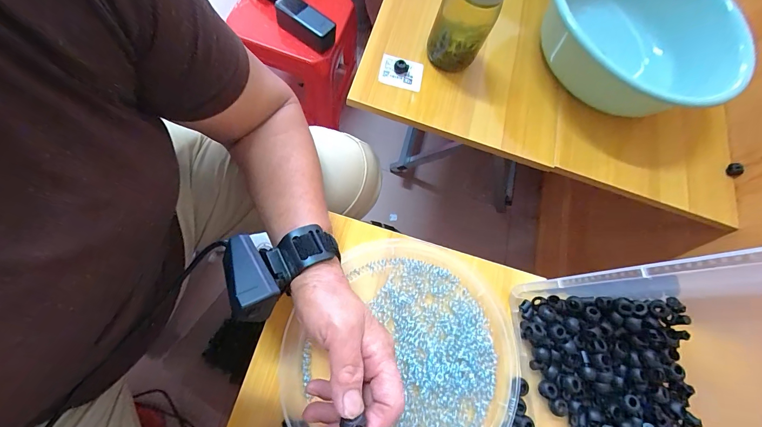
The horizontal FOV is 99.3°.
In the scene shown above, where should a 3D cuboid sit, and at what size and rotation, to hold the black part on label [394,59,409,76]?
[{"bbox_3d":[0.028,-0.202,0.448,0.020,0.017,0.013,12,70,-6],"label":"black part on label"}]

